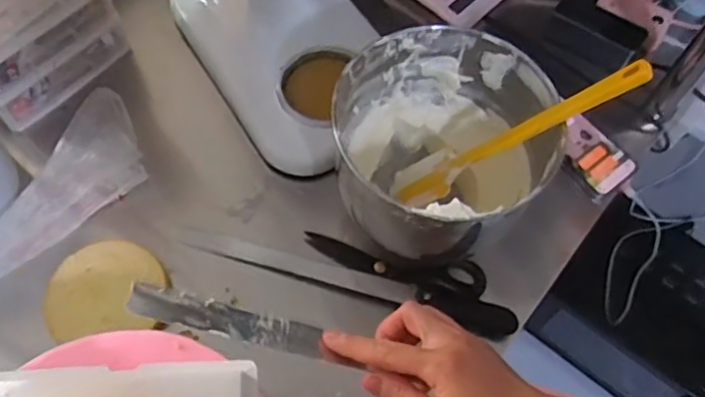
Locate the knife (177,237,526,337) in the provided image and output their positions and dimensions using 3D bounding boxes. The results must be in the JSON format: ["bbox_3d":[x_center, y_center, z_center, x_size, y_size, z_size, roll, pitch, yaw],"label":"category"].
[{"bbox_3d":[-0.004,0.093,0.713,0.378,0.033,0.039,14,62,5],"label":"knife"}]

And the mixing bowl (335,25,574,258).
[{"bbox_3d":[0.091,-0.040,0.676,0.208,0.182,0.217,1,62,-2],"label":"mixing bowl"}]

